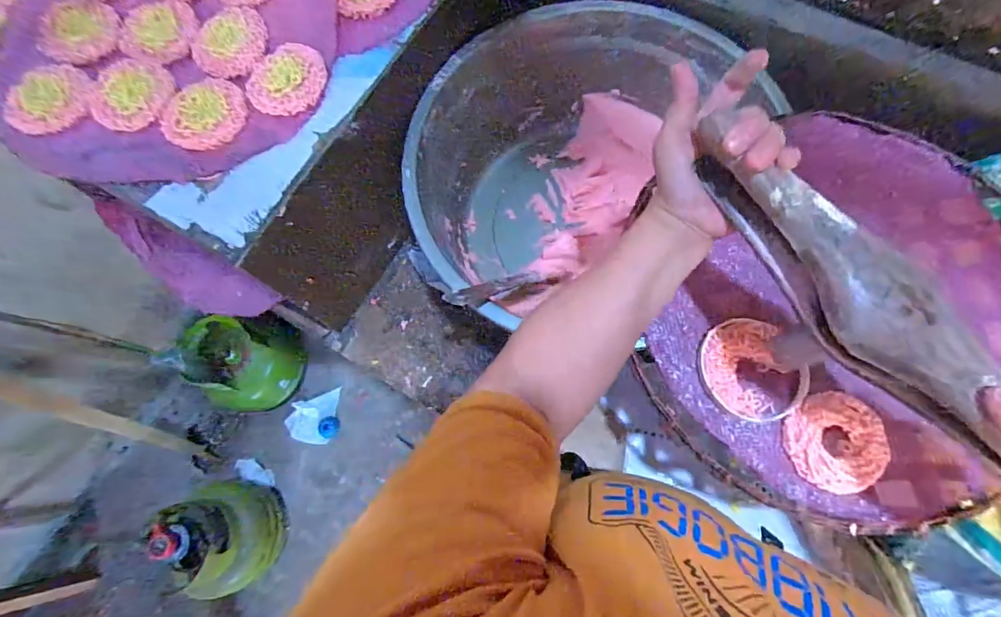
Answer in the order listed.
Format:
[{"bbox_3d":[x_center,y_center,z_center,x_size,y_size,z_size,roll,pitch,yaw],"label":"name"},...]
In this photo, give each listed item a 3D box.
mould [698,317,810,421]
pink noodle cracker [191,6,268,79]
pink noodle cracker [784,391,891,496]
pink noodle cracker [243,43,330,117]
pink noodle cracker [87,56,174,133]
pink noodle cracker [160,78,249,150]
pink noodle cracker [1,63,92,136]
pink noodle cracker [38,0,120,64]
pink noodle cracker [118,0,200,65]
[{"bbox_3d":[0.214,0.053,0.398,0.079,0.017,0.088,-30,72,-5],"label":"mould"},{"bbox_3d":[-0.269,-0.266,0.459,0.080,0.007,0.074,-2,72,5],"label":"pink noodle cracker"},{"bbox_3d":[0.275,0.109,0.377,0.075,0.019,0.074,-2,72,5],"label":"pink noodle cracker"},{"bbox_3d":[-0.206,-0.221,0.443,0.071,0.006,0.077,-2,72,5],"label":"pink noodle cracker"},{"bbox_3d":[-0.367,-0.213,0.451,0.090,0.004,0.078,26,76,13],"label":"pink noodle cracker"},{"bbox_3d":[-0.283,-0.187,0.437,0.072,0.005,0.077,-2,72,5],"label":"pink noodle cracker"},{"bbox_3d":[-0.443,-0.206,0.453,0.085,0.012,0.078,-2,72,5],"label":"pink noodle cracker"},{"bbox_3d":[-0.438,-0.288,0.478,0.084,0.005,0.074,24,76,12],"label":"pink noodle cracker"},{"bbox_3d":[-0.355,-0.288,0.480,0.084,0.008,0.077,-2,72,5],"label":"pink noodle cracker"}]

